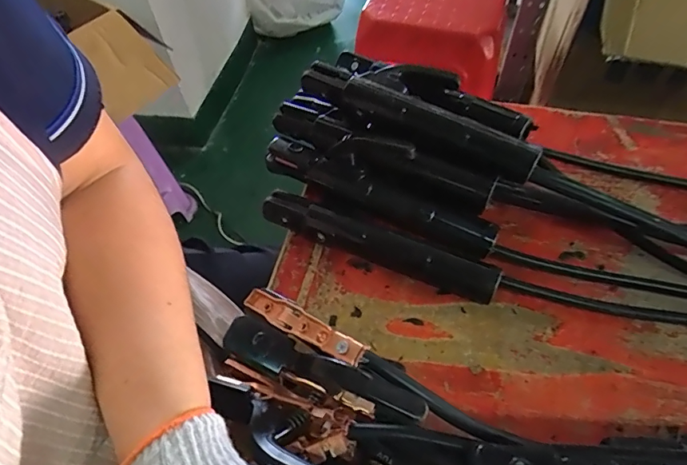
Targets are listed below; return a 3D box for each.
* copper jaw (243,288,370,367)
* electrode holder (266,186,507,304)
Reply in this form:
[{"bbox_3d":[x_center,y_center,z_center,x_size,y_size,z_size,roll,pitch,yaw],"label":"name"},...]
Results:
[{"bbox_3d":[-0.027,0.057,0.291,0.096,0.006,0.019,20,55,37],"label":"copper jaw"},{"bbox_3d":[0.024,0.007,0.366,0.189,0.030,0.023,21,57,16],"label":"electrode holder"}]

